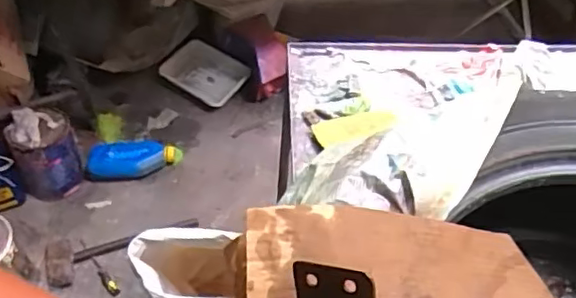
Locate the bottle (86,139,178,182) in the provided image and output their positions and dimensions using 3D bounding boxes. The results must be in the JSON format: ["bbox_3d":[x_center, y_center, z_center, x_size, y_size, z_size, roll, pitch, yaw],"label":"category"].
[{"bbox_3d":[-0.463,0.038,1.746,0.248,0.091,0.106,-8,53,-5],"label":"bottle"}]

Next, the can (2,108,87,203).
[{"bbox_3d":[-0.672,0.008,1.647,0.163,0.197,0.188,-22,56,-15],"label":"can"}]

